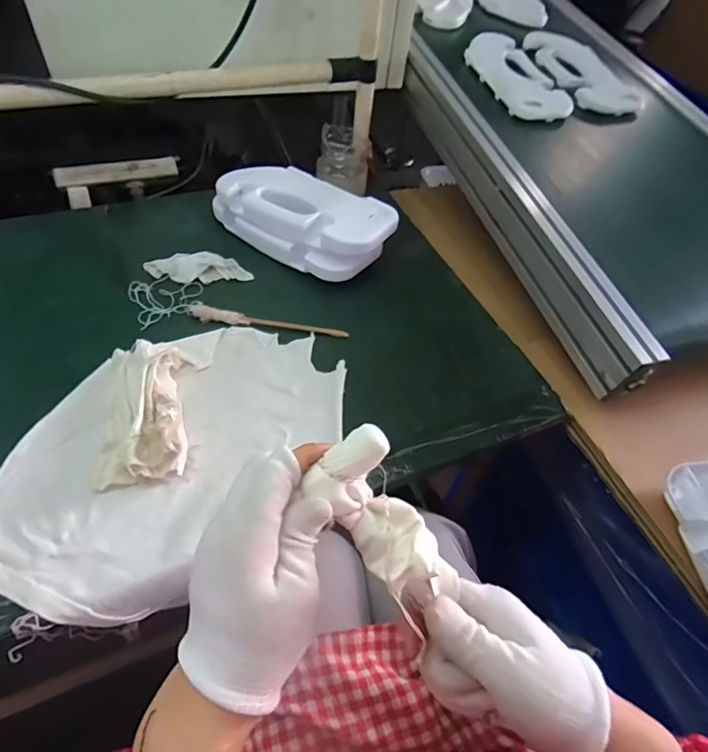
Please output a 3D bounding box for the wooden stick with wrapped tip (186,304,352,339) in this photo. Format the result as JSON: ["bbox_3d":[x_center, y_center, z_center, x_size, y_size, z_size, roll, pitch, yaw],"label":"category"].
[{"bbox_3d":[-0.112,-0.069,0.624,0.207,0.012,0.021,11,51,1],"label":"wooden stick with wrapped tip"}]

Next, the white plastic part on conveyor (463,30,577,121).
[{"bbox_3d":[0.284,-0.532,0.838,0.109,0.047,0.246,-13,55,-17],"label":"white plastic part on conveyor"}]

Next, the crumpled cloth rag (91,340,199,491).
[{"bbox_3d":[-0.225,0.032,0.512,0.089,0.031,0.169,-3,52,-10],"label":"crumpled cloth rag"}]

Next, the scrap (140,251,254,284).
[{"bbox_3d":[-0.221,-0.155,0.678,0.146,0.011,0.052,1,52,-6],"label":"scrap"}]

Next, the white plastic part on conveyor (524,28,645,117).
[{"bbox_3d":[0.427,-0.576,0.893,0.093,0.055,0.289,-11,54,-16],"label":"white plastic part on conveyor"}]

